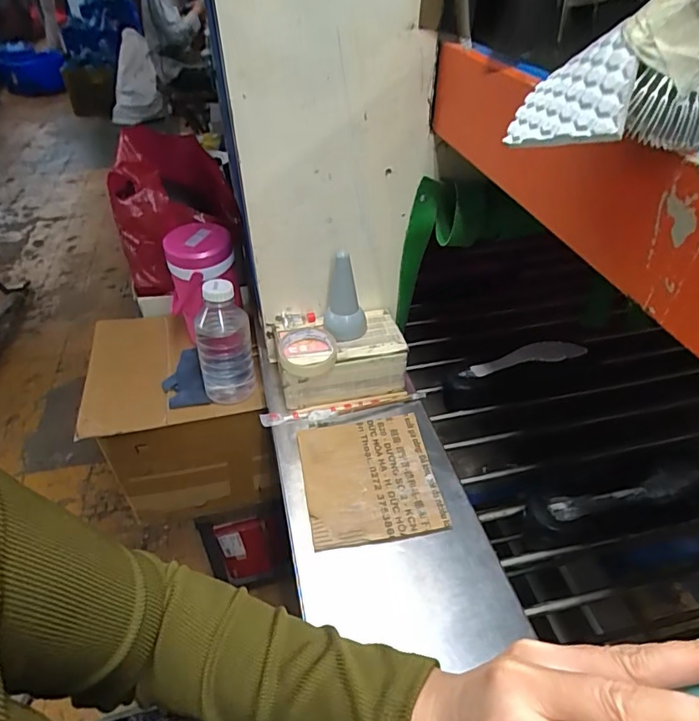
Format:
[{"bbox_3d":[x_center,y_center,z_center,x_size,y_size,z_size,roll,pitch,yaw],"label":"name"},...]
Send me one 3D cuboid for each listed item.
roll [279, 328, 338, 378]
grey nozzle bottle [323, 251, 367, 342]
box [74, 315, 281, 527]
[{"bbox_3d":[-0.061,-0.011,0.737,0.084,0.028,0.085,0,41,0],"label":"roll"},{"bbox_3d":[-0.006,-0.094,0.741,0.065,0.130,0.055,4,41,4],"label":"grey nozzle bottle"},{"bbox_3d":[-0.351,0.107,1.070,0.326,0.303,0.342,-8,41,-10],"label":"box"}]

